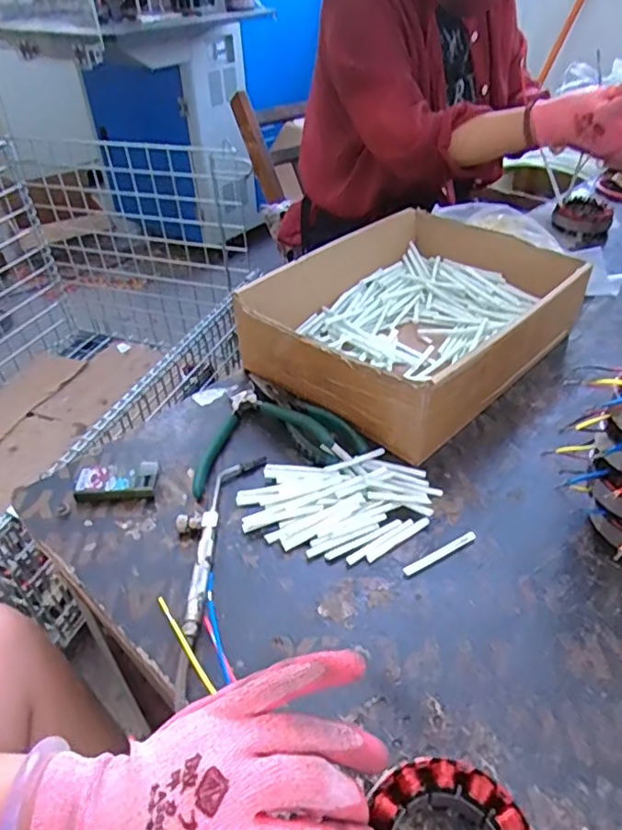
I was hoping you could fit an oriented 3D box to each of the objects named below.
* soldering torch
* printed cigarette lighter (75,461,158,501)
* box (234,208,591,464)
[{"bbox_3d":[-0.083,0.090,0.456,0.045,0.013,0.173,6,40,10],"label":"soldering torch"},{"bbox_3d":[-0.167,0.058,0.499,0.067,0.013,0.036,-5,40,-4],"label":"printed cigarette lighter"},{"bbox_3d":[0.120,-0.108,0.629,0.241,0.092,0.341,31,50,34],"label":"box"}]

